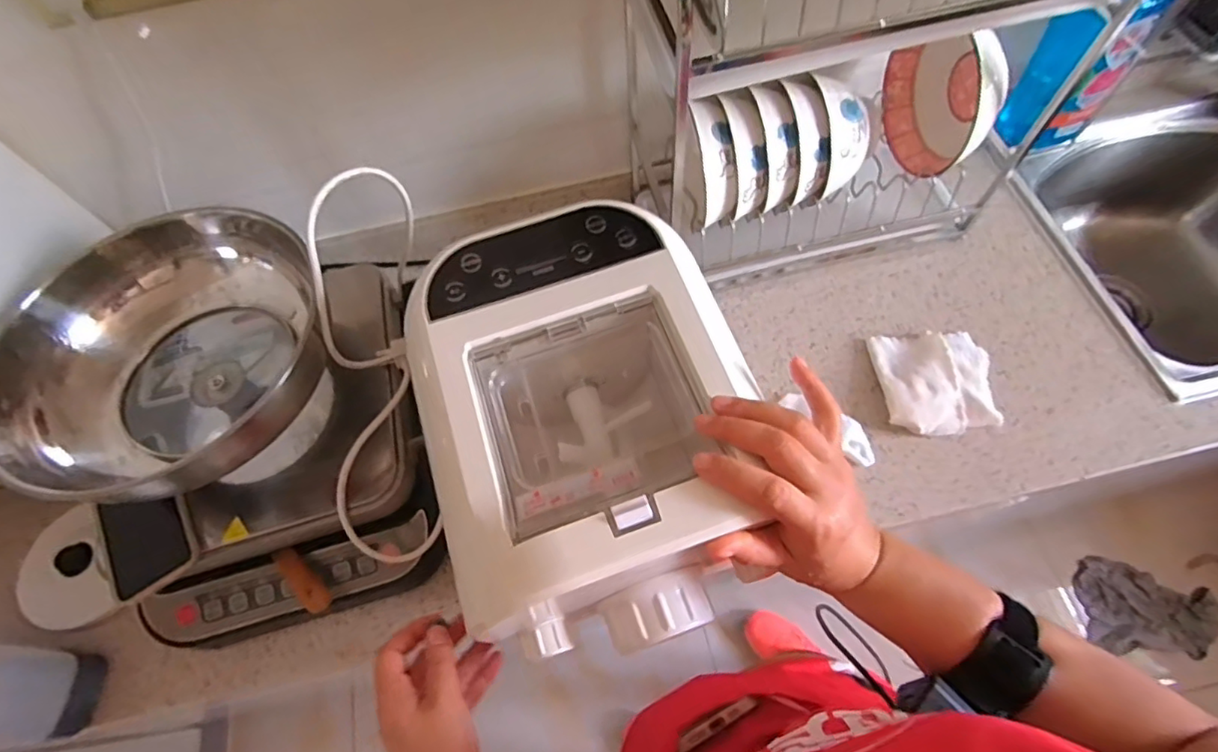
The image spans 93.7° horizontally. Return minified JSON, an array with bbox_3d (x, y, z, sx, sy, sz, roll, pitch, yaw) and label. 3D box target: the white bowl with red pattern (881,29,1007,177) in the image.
[{"bbox_3d":[0.399,-0.332,0.685,0.056,0.162,0.167,-13,64,-3],"label":"white bowl with red pattern"}]

